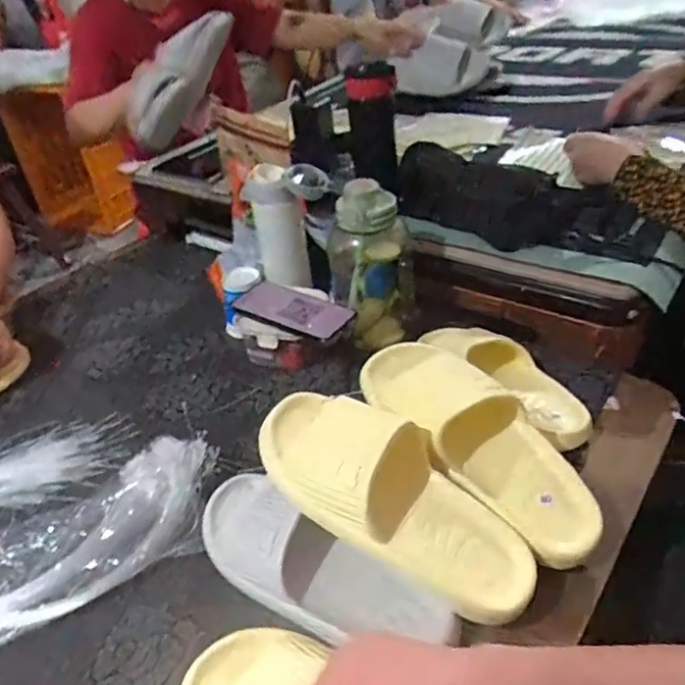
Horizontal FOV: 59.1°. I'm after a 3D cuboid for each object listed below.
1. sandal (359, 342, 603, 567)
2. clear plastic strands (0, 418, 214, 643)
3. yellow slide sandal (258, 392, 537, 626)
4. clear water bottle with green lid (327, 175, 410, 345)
[{"bbox_3d":[0.124,0.086,0.560,0.104,0.063,0.261,-31,60,-28],"label":"sandal"},{"bbox_3d":[-0.390,0.195,0.605,0.512,0.034,0.275,-21,39,-18],"label":"clear plastic strands"},{"bbox_3d":[0.043,0.119,0.505,0.261,0.074,0.104,33,50,15],"label":"yellow slide sandal"},{"bbox_3d":[0.037,-0.099,0.776,0.104,0.201,0.106,-8,37,0],"label":"clear water bottle with green lid"}]

